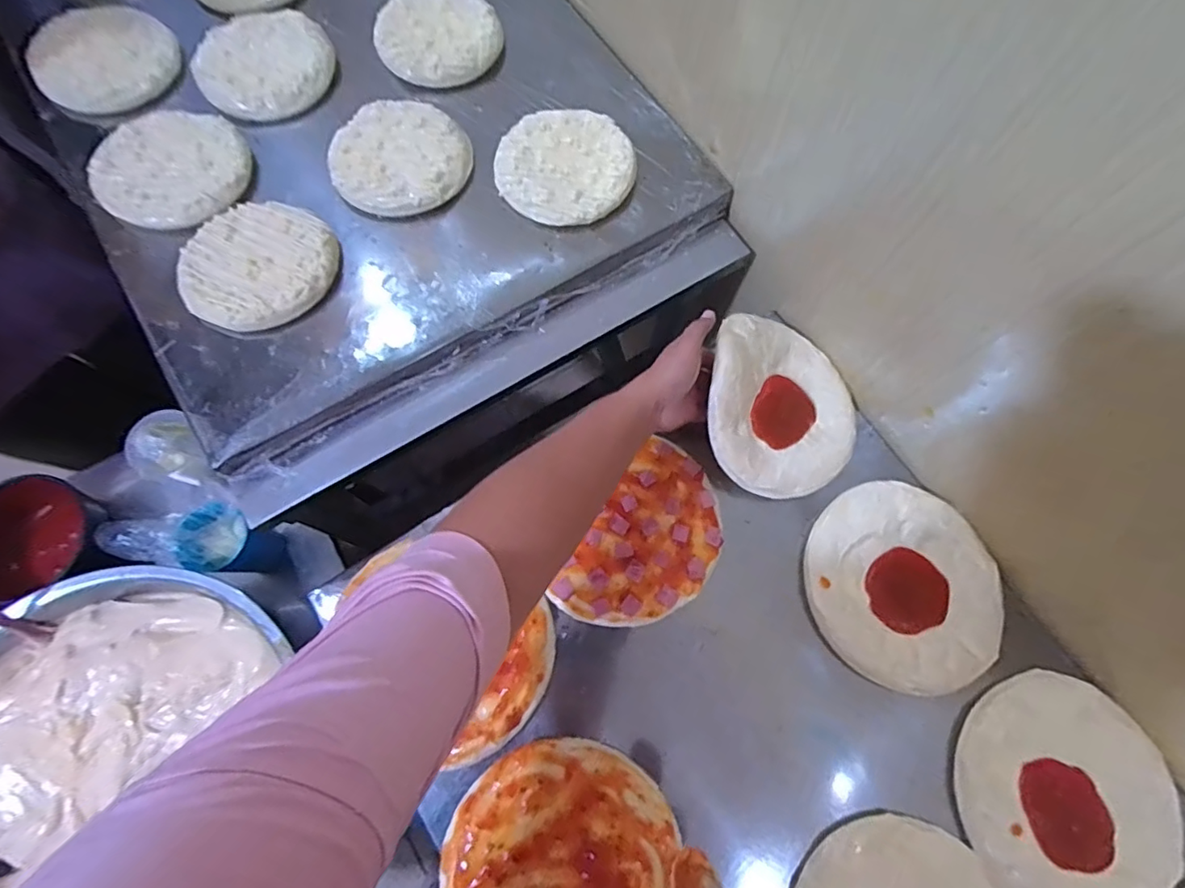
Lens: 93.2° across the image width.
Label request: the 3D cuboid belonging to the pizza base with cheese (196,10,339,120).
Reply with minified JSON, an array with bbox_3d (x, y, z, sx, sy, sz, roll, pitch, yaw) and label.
[{"bbox_3d":[-0.383,-0.452,0.652,0.146,0.020,0.168,-22,75,-9],"label":"pizza base with cheese"}]

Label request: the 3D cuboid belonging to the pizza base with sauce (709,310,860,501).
[{"bbox_3d":[0.201,-0.044,0.585,0.185,0.038,0.195,12,73,-20],"label":"pizza base with sauce"}]

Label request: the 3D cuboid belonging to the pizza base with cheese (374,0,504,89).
[{"bbox_3d":[-0.184,-0.490,0.673,0.144,0.025,0.141,1,73,-2],"label":"pizza base with cheese"}]

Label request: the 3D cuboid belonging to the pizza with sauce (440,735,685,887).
[{"bbox_3d":[-0.027,0.362,0.473,0.189,0.021,0.193,9,73,0],"label":"pizza with sauce"}]

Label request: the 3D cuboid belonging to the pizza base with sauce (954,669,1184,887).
[{"bbox_3d":[0.433,0.322,0.509,0.196,0.016,0.197,1,73,-2],"label":"pizza base with sauce"}]

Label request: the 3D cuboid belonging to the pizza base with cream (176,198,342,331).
[{"bbox_3d":[-0.336,-0.184,0.556,0.146,0.022,0.141,1,73,-2],"label":"pizza base with cream"}]

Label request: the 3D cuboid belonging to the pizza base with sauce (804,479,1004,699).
[{"bbox_3d":[0.310,0.138,0.554,0.191,0.006,0.188,1,73,-2],"label":"pizza base with sauce"}]

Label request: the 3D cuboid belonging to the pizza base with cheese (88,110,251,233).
[{"bbox_3d":[-0.447,-0.296,0.583,0.154,0.024,0.131,5,73,-1],"label":"pizza base with cheese"}]

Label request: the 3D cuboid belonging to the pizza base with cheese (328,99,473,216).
[{"bbox_3d":[-0.210,-0.313,0.609,0.144,0.028,0.143,1,73,-2],"label":"pizza base with cheese"}]

